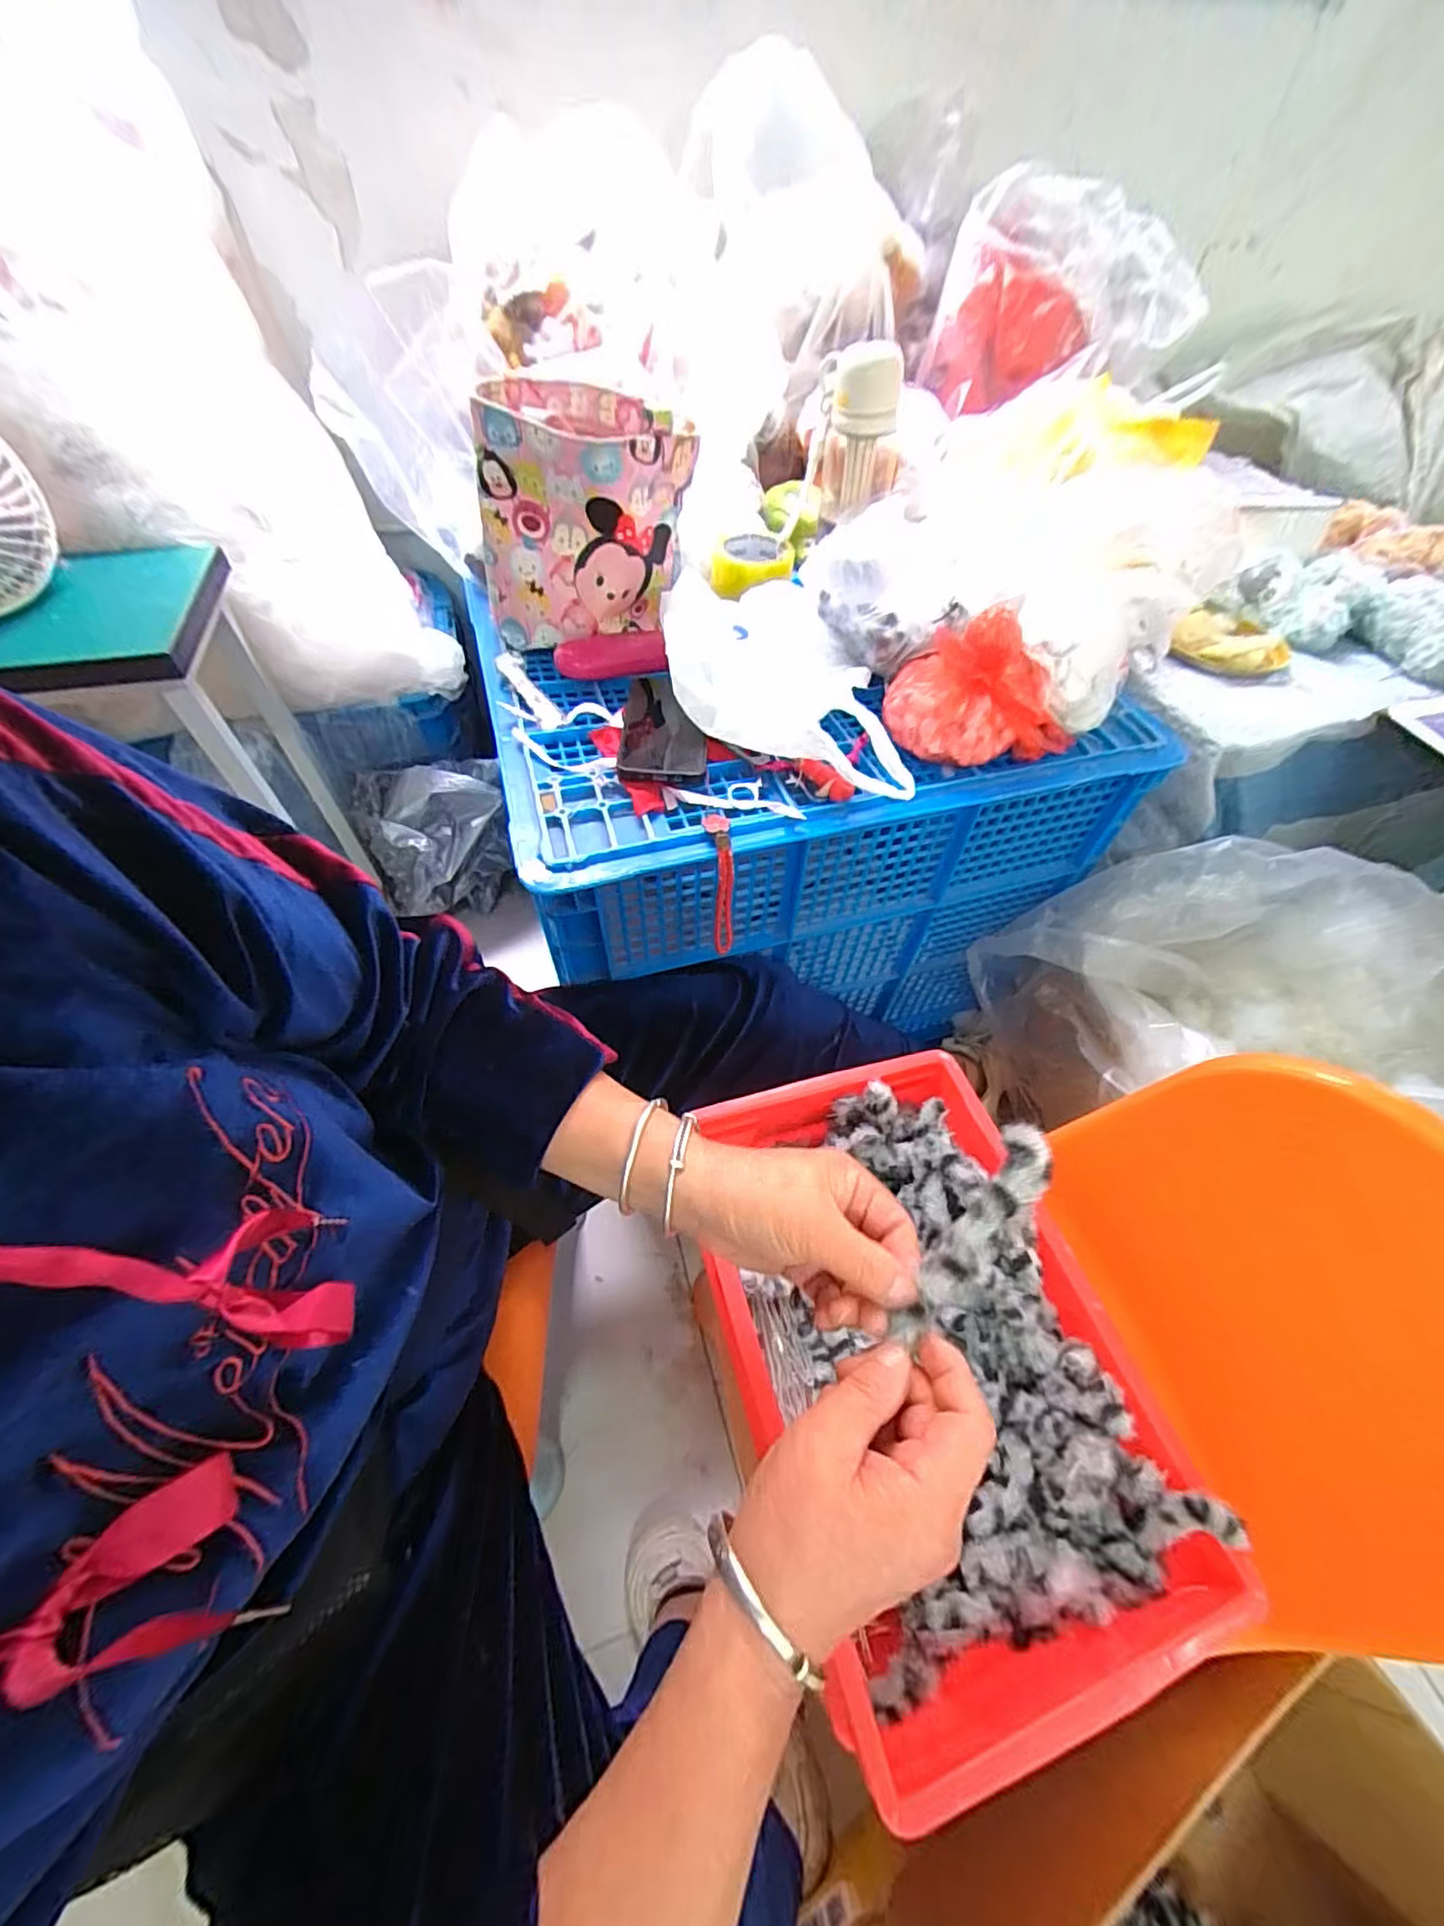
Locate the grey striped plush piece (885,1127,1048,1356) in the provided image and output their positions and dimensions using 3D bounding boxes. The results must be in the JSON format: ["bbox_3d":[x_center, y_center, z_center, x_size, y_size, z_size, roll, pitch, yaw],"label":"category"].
[{"bbox_3d":[0.120,0.130,0.298,0.024,0.014,0.117,36,81,21],"label":"grey striped plush piece"}]

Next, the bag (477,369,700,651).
[{"bbox_3d":[-0.147,-0.459,0.663,0.194,0.196,0.146,17,56,9],"label":"bag"}]

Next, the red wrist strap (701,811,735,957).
[{"bbox_3d":[-0.001,-0.066,0.564,0.020,0.122,0.041,-7,29,-7],"label":"red wrist strap"}]

